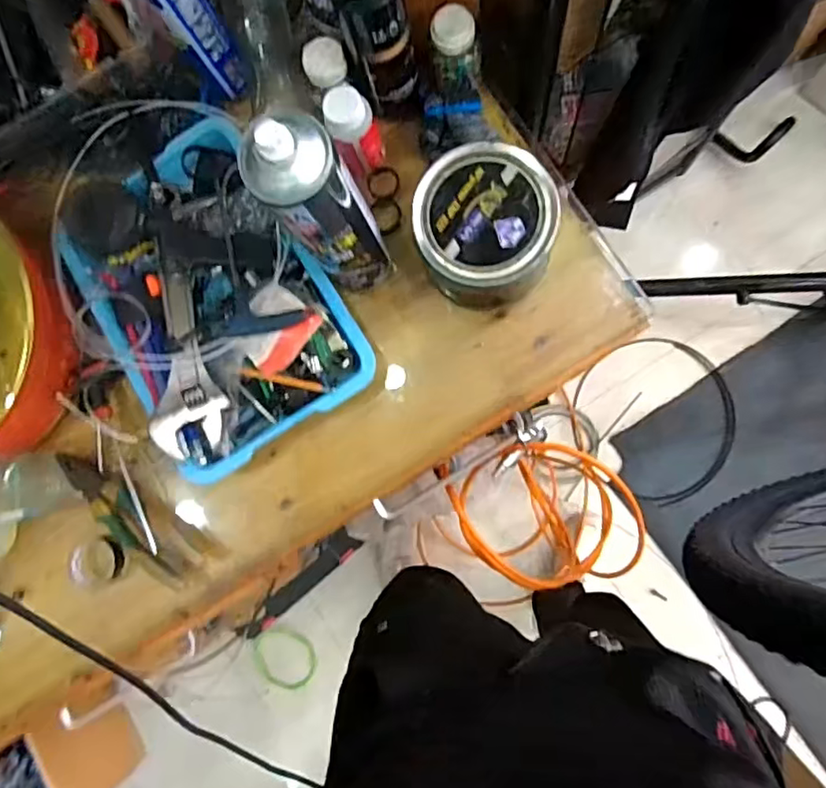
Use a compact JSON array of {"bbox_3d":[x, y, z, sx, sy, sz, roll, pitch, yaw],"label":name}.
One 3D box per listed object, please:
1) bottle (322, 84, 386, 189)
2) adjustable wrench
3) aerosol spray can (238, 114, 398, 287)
[{"bbox_3d":[-0.054,-0.251,0.585,0.046,0.091,0.045,0,86,6],"label":"bottle"},{"bbox_3d":[-0.214,-0.033,0.588,0.063,0.017,0.178,4,72,-21],"label":"adjustable wrench"},{"bbox_3d":[-0.068,-0.141,0.484,0.059,0.247,0.055,0,86,6],"label":"aerosol spray can"}]

